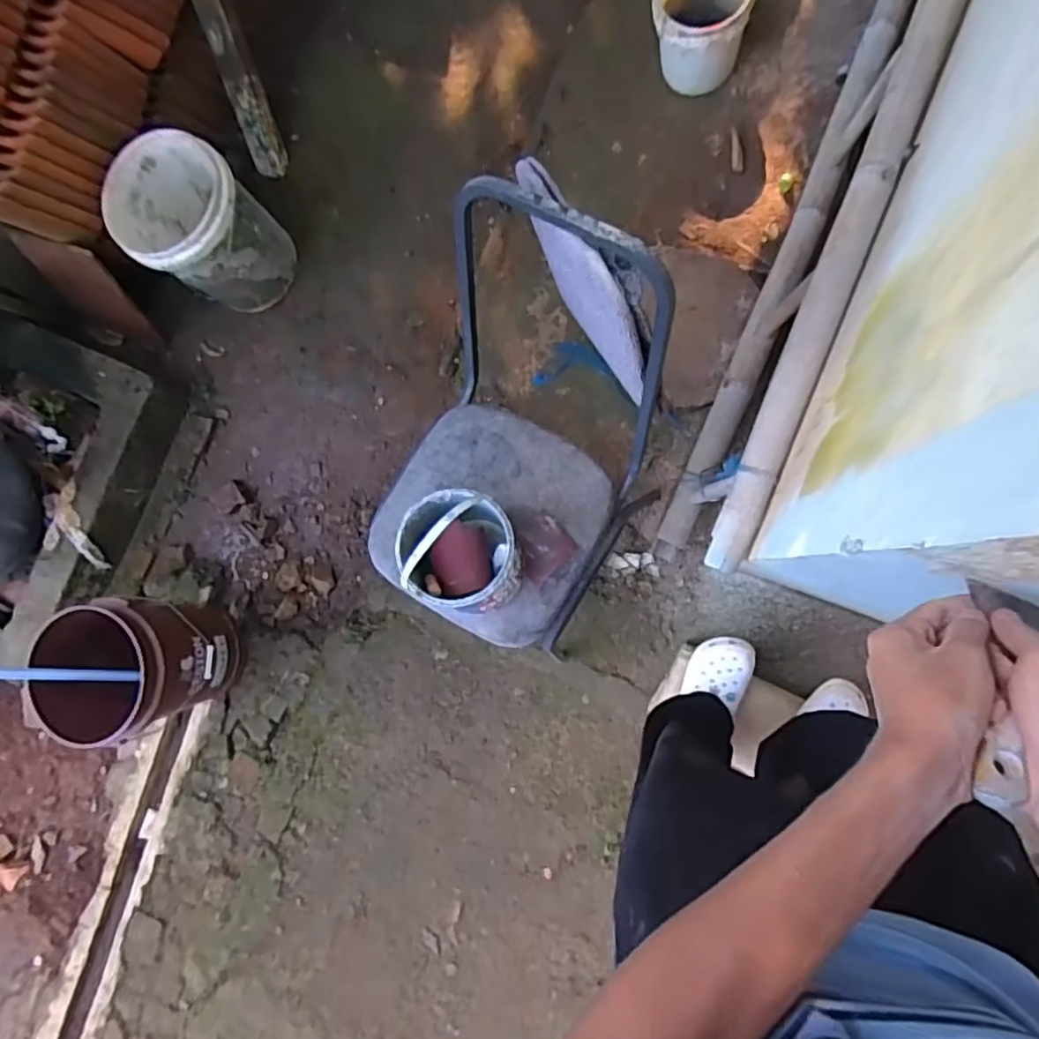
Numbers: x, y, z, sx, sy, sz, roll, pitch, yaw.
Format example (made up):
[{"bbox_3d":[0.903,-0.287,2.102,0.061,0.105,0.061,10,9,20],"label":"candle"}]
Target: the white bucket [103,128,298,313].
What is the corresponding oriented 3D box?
[{"bbox_3d":[-0.796,-0.734,1.672,0.316,0.369,0.294,-1,86,10],"label":"white bucket"}]

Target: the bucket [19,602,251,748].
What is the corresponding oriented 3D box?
[{"bbox_3d":[-0.929,0.360,1.615,0.347,0.387,0.318,-1,86,10],"label":"bucket"}]

